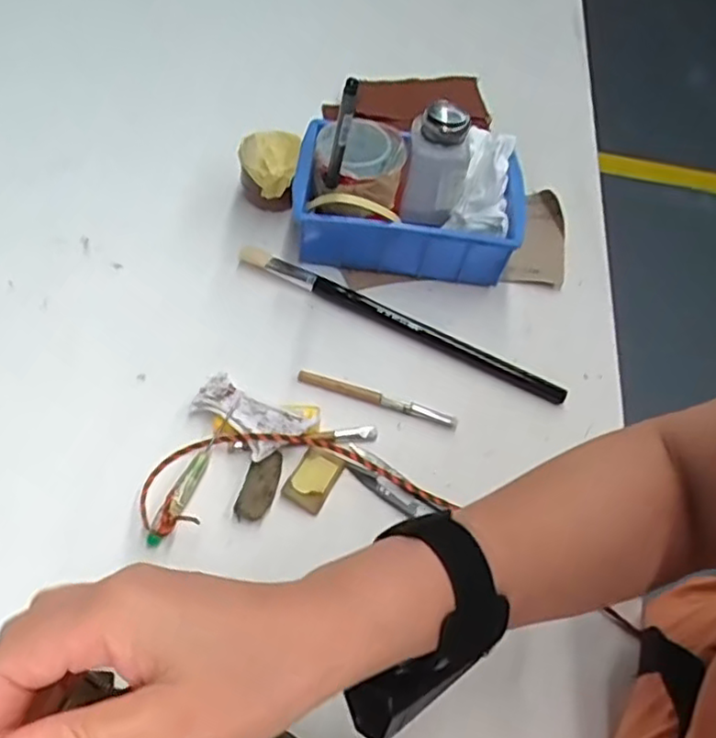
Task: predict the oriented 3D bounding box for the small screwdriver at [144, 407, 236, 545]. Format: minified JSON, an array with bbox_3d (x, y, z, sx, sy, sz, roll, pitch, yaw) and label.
[{"bbox_3d":[-0.116,0.073,0.466,0.015,0.013,0.109,21,56,5],"label":"small screwdriver"}]

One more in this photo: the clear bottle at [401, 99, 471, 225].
[{"bbox_3d":[0.070,-0.179,0.589,0.052,0.099,0.044,6,56,0],"label":"clear bottle"}]

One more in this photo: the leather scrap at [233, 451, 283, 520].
[{"bbox_3d":[-0.069,0.081,0.468,0.023,0.011,0.050,19,56,4],"label":"leather scrap"}]

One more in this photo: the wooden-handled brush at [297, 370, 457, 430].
[{"bbox_3d":[0.015,0.022,0.523,0.129,0.005,0.010,18,56,4],"label":"wooden-handled brush"}]

